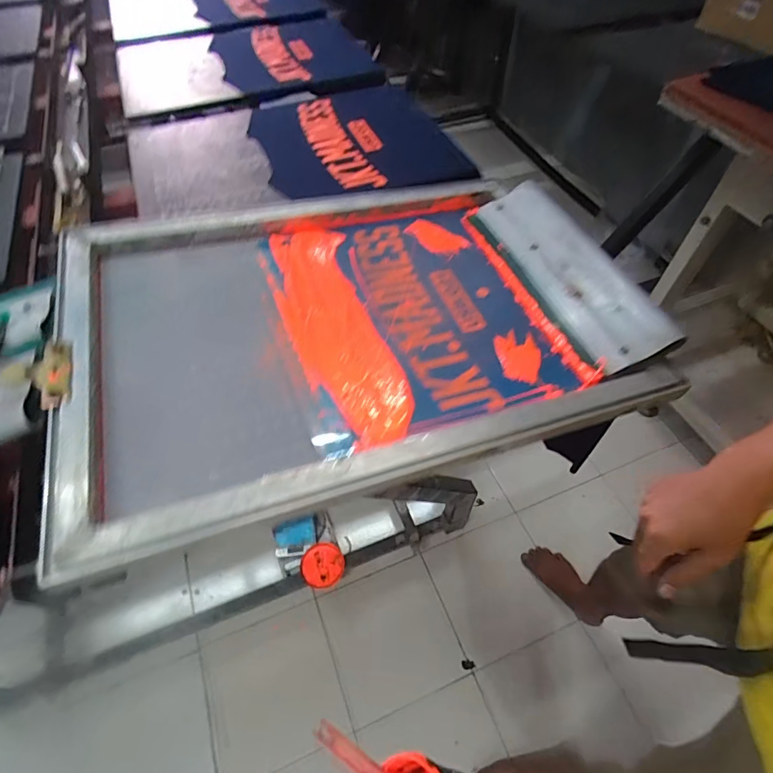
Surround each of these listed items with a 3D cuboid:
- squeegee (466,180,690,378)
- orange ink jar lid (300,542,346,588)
[{"bbox_3d":[0.241,-0.167,0.632,0.115,0.047,0.350,-13,57,-14],"label":"squeegee"},{"bbox_3d":[-0.165,0.456,1.169,0.111,0.021,0.106,-1,71,3],"label":"orange ink jar lid"}]

